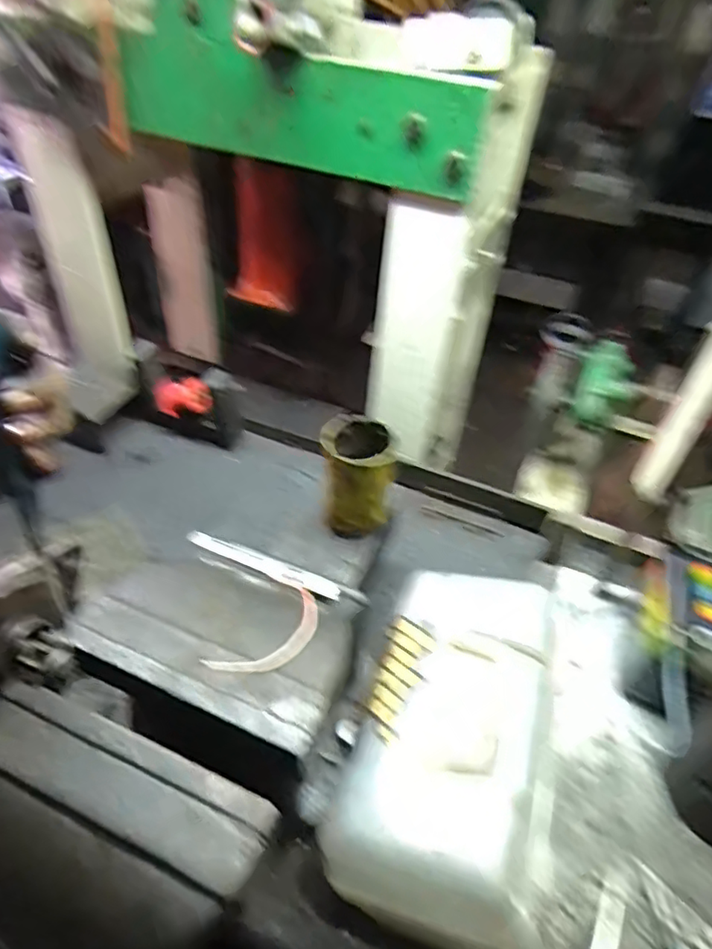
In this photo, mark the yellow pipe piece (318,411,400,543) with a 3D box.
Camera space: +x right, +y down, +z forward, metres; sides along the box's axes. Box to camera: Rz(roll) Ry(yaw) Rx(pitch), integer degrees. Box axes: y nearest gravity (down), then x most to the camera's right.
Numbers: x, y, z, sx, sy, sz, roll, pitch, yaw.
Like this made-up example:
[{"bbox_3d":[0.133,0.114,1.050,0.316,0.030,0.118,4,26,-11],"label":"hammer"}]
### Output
[{"bbox_3d":[0.001,0.003,0.627,0.077,0.106,0.081,2,44,-3],"label":"yellow pipe piece"}]

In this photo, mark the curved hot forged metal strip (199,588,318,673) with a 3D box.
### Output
[{"bbox_3d":[-0.056,0.122,0.446,0.043,0.012,0.144,24,21,18],"label":"curved hot forged metal strip"}]

